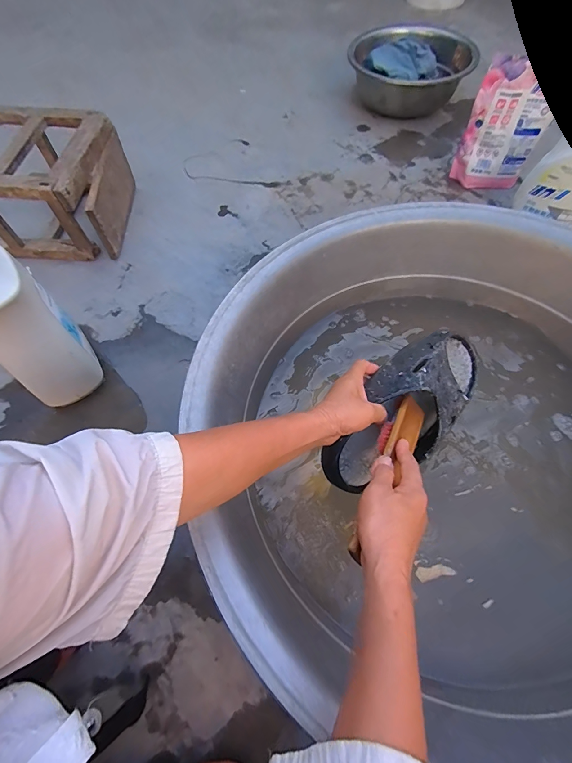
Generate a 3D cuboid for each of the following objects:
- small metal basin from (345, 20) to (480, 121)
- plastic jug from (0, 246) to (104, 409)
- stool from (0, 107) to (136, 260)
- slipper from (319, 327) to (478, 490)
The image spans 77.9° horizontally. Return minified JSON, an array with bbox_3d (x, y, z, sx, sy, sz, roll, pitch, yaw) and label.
[{"bbox_3d":[0.402,-1.002,1.131,0.357,0.157,0.353,-1,61,1],"label":"small metal basin"},{"bbox_3d":[-0.423,-0.081,0.577,0.102,0.311,0.126,40,69,20],"label":"plastic jug"},{"bbox_3d":[-0.556,-0.460,0.855,0.300,0.239,0.298,1,61,2],"label":"stool"},{"bbox_3d":[0.154,0.035,0.456,0.264,0.075,0.112,-42,110,-12],"label":"slipper"}]

